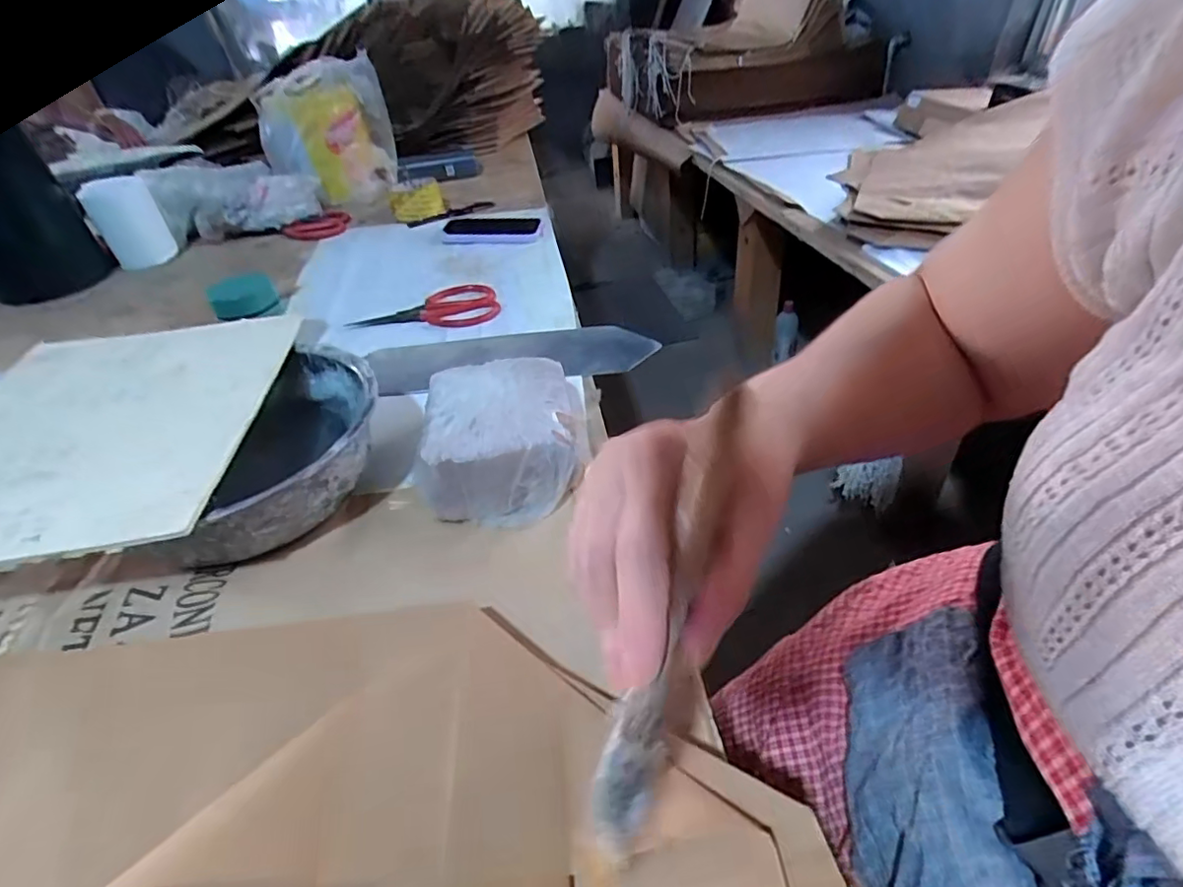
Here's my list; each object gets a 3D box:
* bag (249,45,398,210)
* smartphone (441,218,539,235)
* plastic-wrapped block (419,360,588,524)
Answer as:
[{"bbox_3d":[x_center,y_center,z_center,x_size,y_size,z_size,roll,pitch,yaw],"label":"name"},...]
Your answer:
[{"bbox_3d":[-0.507,-0.598,1.142,0.228,0.257,0.086,-20,19,-13],"label":"bag"},{"bbox_3d":[-0.167,-0.357,0.973,0.172,0.007,0.077,6,42,12],"label":"smartphone"},{"bbox_3d":[-0.072,-0.010,0.482,0.123,0.060,0.155,-8,41,-4],"label":"plastic-wrapped block"}]

